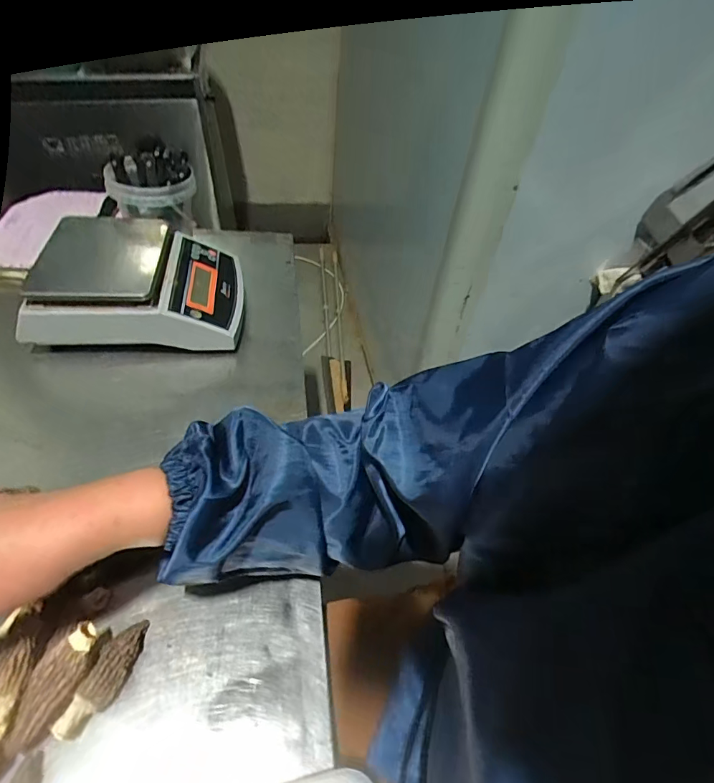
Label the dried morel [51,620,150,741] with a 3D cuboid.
[{"bbox_3d":[-0.183,0.209,0.339,0.020,0.025,0.085,16,30,9],"label":"dried morel"}]

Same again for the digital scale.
[{"bbox_3d":[-0.281,-0.141,0.612,0.246,0.108,0.178,-2,48,-8],"label":"digital scale"}]

